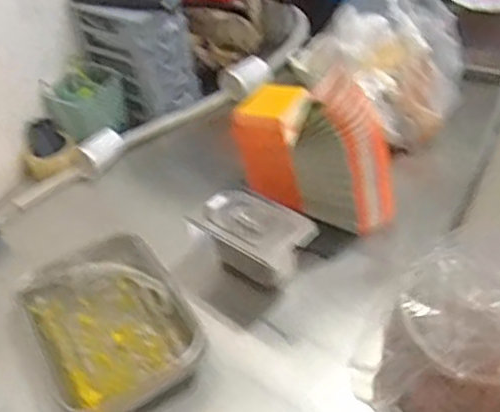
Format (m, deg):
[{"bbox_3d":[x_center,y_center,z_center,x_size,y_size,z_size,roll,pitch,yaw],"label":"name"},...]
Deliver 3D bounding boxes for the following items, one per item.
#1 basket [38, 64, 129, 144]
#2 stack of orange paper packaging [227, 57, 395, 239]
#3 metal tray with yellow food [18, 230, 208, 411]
[{"bbox_3d":[-0.334,-0.214,1.342,0.154,0.113,0.114,-19,45,-12],"label":"basket"},{"bbox_3d":[0.103,-0.096,1.073,0.266,0.244,0.104,22,51,26],"label":"stack of orange paper packaging"},{"bbox_3d":[-0.209,0.174,0.977,0.218,0.073,0.291,-25,47,-18],"label":"metal tray with yellow food"}]

